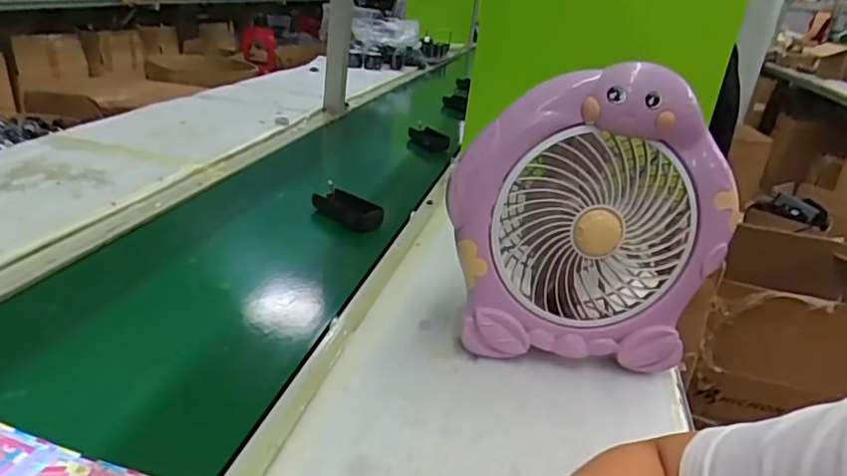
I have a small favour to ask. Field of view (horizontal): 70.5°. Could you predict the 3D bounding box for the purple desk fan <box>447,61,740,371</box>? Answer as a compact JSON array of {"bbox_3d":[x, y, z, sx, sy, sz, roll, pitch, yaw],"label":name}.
[{"bbox_3d":[0.153,-0.009,0.548,0.257,0.252,0.085,5,25,-3],"label":"purple desk fan"}]

